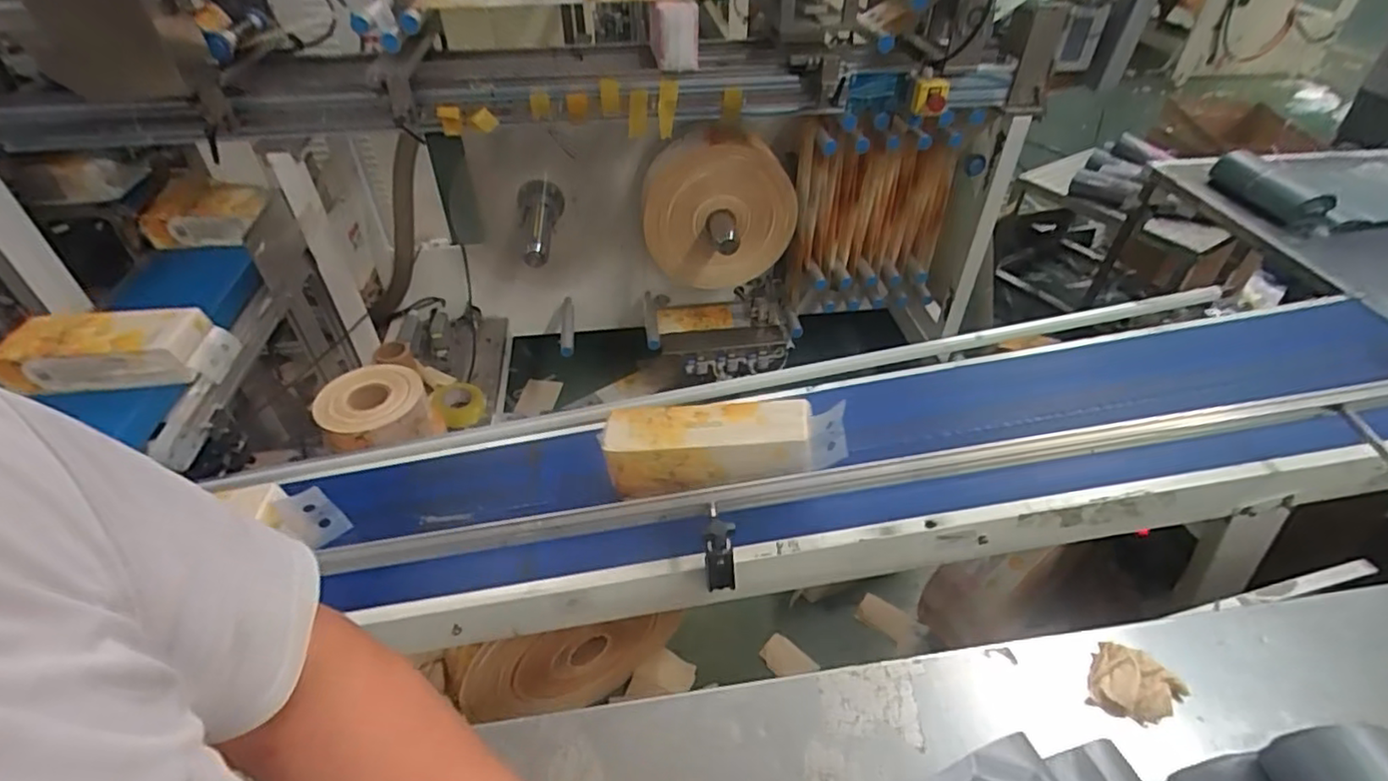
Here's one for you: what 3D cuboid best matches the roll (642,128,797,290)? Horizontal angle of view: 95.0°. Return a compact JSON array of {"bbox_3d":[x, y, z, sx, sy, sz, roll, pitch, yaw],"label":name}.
[{"bbox_3d":[0.072,-0.516,1.864,0.436,0.469,0.127,-16,45,-16],"label":"roll"}]

